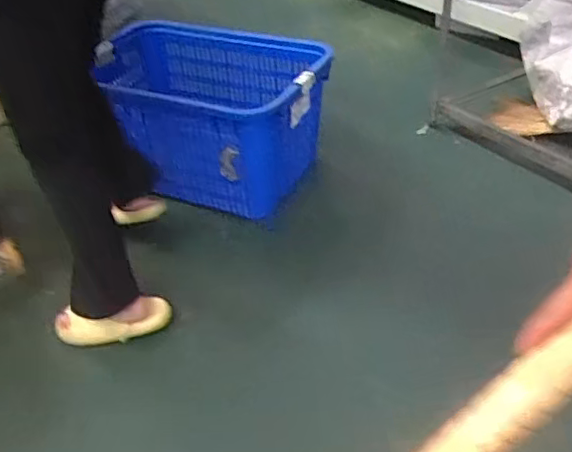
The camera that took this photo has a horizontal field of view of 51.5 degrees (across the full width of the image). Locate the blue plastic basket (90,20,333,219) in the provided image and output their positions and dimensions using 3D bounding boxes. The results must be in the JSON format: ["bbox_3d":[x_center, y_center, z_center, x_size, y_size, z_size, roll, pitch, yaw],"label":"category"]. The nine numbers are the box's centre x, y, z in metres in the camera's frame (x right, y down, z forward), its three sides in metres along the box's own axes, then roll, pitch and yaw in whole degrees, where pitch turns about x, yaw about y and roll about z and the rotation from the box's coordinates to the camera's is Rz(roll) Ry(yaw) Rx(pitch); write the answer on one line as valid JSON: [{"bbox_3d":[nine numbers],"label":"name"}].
[{"bbox_3d":[-0.232,-0.298,1.686,0.651,0.371,0.406,6,40,10],"label":"blue plastic basket"}]

